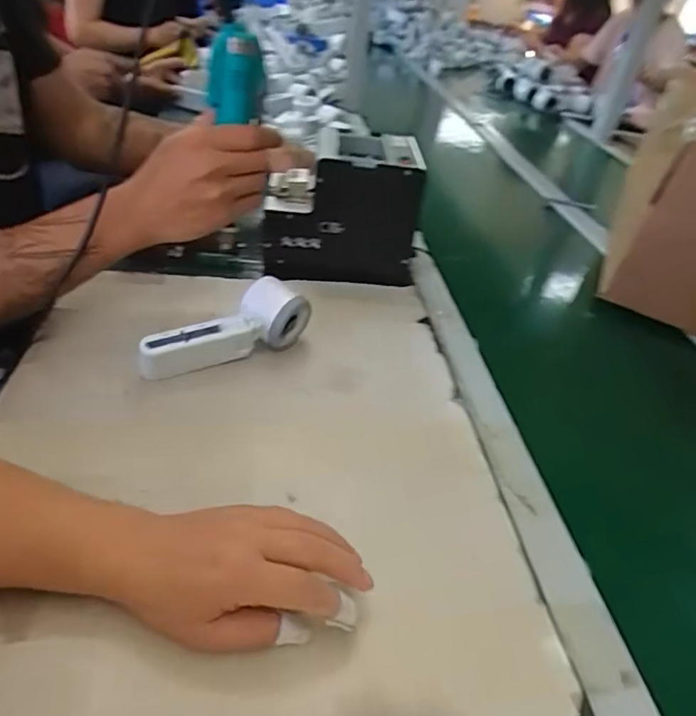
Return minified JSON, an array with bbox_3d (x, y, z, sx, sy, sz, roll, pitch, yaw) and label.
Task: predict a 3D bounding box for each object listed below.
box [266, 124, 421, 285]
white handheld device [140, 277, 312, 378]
[{"bbox_3d":[-0.010,-0.193,0.705,0.189,0.148,0.136,3,39,-3],"label":"box"},{"bbox_3d":[-0.112,-0.024,0.522,0.170,0.063,0.041,-25,48,-35],"label":"white handheld device"}]

